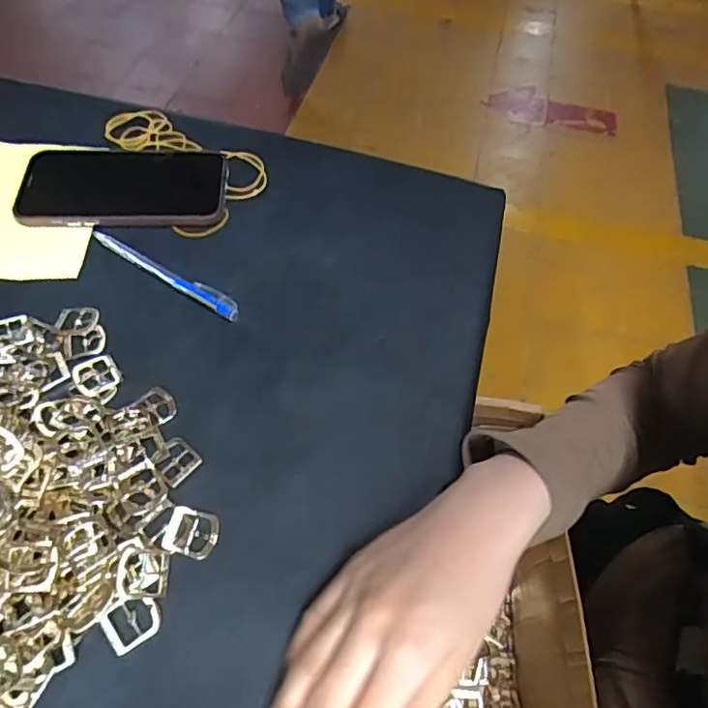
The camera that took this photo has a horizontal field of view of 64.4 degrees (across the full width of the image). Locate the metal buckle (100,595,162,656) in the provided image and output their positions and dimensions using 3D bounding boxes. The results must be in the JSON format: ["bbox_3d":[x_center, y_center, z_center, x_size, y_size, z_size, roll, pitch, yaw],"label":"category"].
[{"bbox_3d":[-0.116,0.139,0.294,0.027,0.007,0.024,-28,63,-21],"label":"metal buckle"}]

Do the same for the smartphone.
[{"bbox_3d":[-0.188,-0.141,0.466,0.159,0.018,0.086,-1,57,-5],"label":"smartphone"}]

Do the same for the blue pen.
[{"bbox_3d":[-0.141,-0.061,0.419,0.133,0.008,0.014,27,59,13],"label":"blue pen"}]

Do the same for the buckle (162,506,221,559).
[{"bbox_3d":[-0.093,0.101,0.320,0.030,0.004,0.026,10,57,3],"label":"buckle"}]

